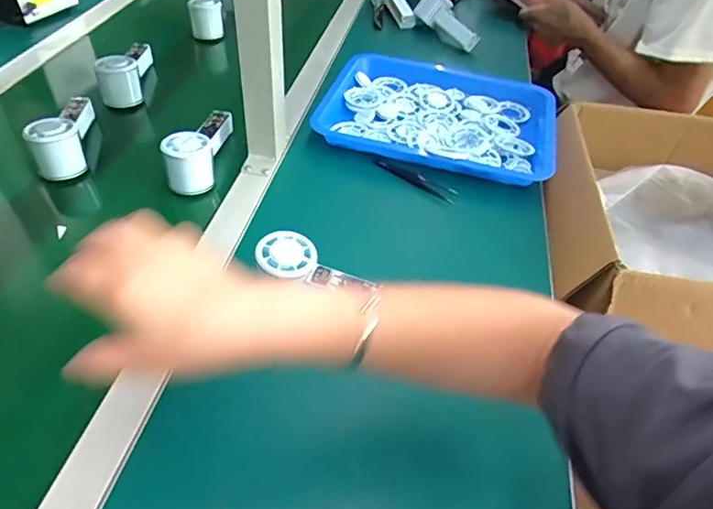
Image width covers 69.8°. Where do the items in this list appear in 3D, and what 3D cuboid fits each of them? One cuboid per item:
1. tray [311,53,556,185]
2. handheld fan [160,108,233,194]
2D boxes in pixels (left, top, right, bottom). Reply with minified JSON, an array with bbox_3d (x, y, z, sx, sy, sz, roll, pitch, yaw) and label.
[{"bbox_3d":[0.121,-0.214,0.741,0.339,0.049,0.278,20,48,12],"label":"tray"},{"bbox_3d":[-0.198,-0.142,0.646,0.055,0.059,0.142,4,47,-3],"label":"handheld fan"}]

